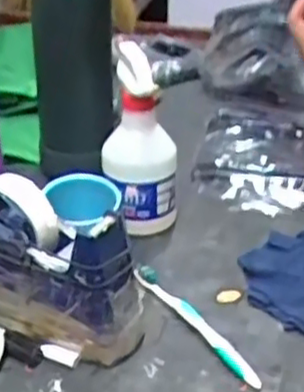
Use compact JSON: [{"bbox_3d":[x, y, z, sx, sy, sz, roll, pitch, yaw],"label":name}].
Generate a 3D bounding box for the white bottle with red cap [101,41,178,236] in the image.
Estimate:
[{"bbox_3d":[-0.012,-0.052,0.709,0.074,0.194,0.063,-1,30,0],"label":"white bottle with red cap"}]

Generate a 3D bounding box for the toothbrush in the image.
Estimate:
[{"bbox_3d":[0.035,0.109,0.601,0.019,0.020,0.169,-17,33,-26],"label":"toothbrush"}]

